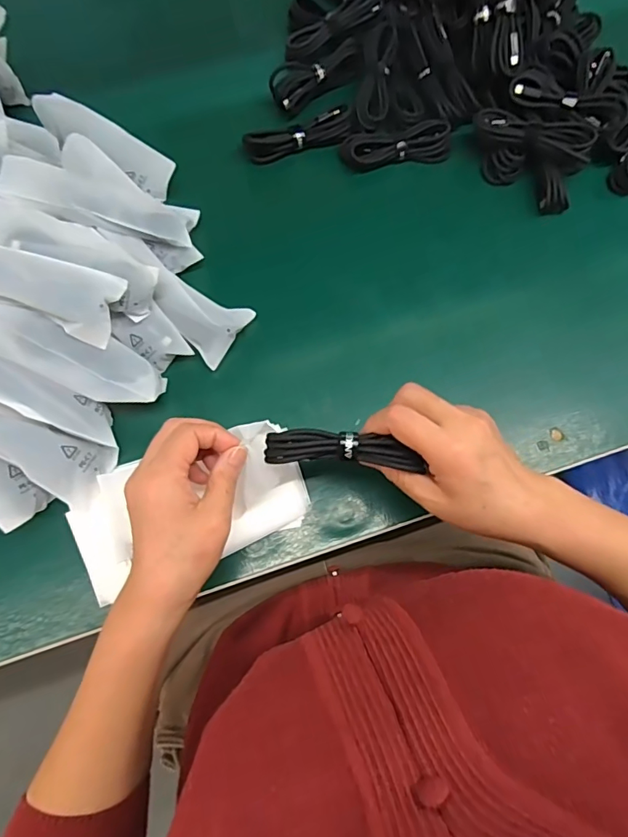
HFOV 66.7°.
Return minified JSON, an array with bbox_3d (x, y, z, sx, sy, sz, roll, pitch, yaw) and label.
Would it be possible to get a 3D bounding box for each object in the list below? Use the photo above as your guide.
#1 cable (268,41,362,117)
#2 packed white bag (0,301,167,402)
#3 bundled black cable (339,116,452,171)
[{"bbox_3d":[0.005,-0.355,0.491,0.106,0.021,0.039,-32,78,-9],"label":"cable"},{"bbox_3d":[-0.204,-0.053,0.369,0.172,0.033,0.052,22,75,-17],"label":"packed white bag"},{"bbox_3d":[0.083,-0.273,0.480,0.109,0.026,0.033,-10,76,-4],"label":"bundled black cable"}]

